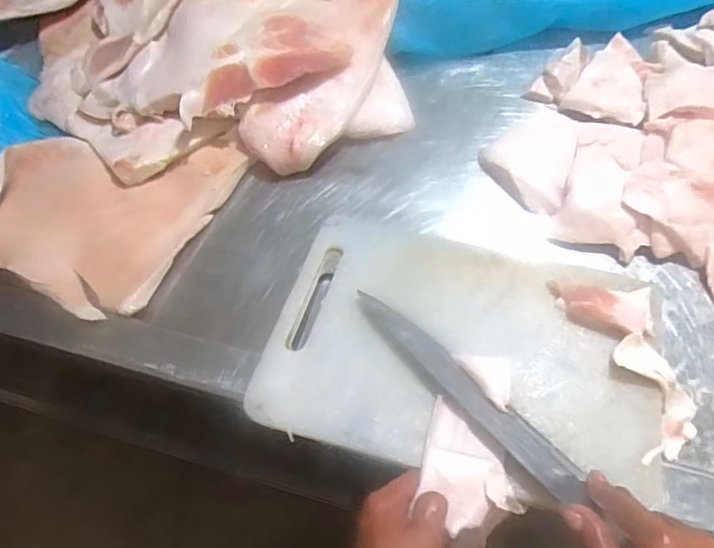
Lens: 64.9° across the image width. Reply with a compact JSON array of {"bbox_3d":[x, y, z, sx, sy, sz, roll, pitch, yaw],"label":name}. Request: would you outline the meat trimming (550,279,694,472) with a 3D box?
[{"bbox_3d":[0.246,0.071,0.500,0.084,0.038,0.174,-17,60,-6],"label":"meat trimming"}]

